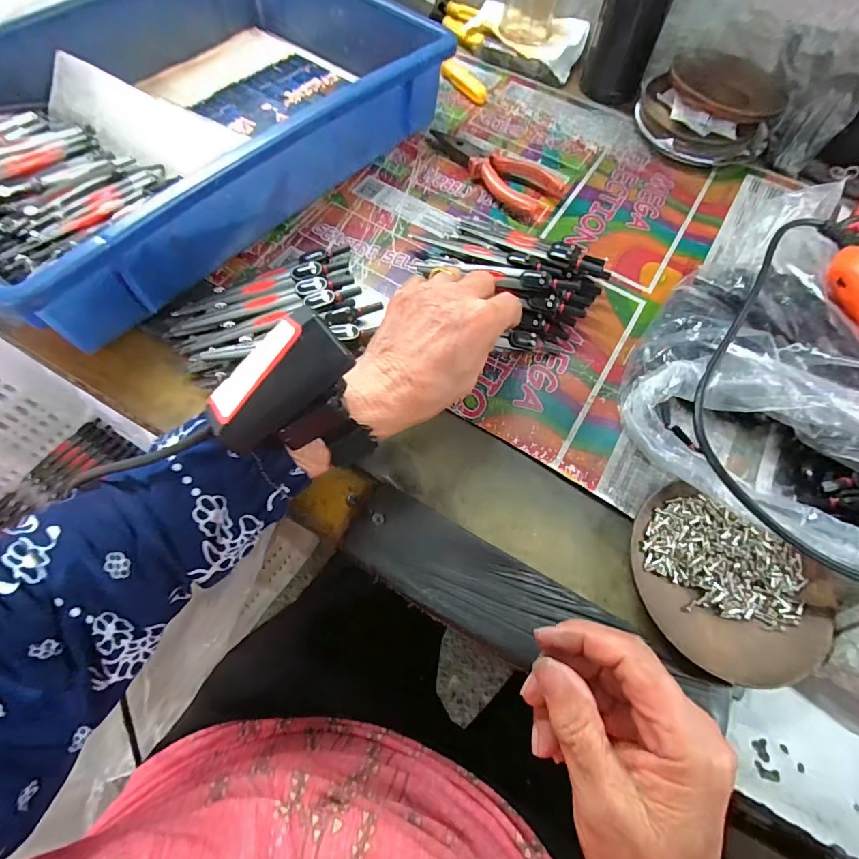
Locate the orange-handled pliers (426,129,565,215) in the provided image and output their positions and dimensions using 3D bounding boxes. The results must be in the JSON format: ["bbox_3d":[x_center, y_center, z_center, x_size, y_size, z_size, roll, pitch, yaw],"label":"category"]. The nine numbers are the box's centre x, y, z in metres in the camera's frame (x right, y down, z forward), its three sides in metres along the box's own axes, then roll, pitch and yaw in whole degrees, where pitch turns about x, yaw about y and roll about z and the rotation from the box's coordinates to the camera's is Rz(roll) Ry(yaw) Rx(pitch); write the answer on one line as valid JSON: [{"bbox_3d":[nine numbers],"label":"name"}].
[{"bbox_3d":[0.059,-0.254,0.422,0.045,0.017,0.139,-39,72,-19],"label":"orange-handled pliers"}]

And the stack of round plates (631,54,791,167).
[{"bbox_3d":[0.282,-0.324,0.446,0.134,0.056,0.122,30,66,11],"label":"stack of round plates"}]

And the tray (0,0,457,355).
[{"bbox_3d":[-0.217,-0.277,0.384,0.285,0.077,0.422,36,68,14],"label":"tray"}]

